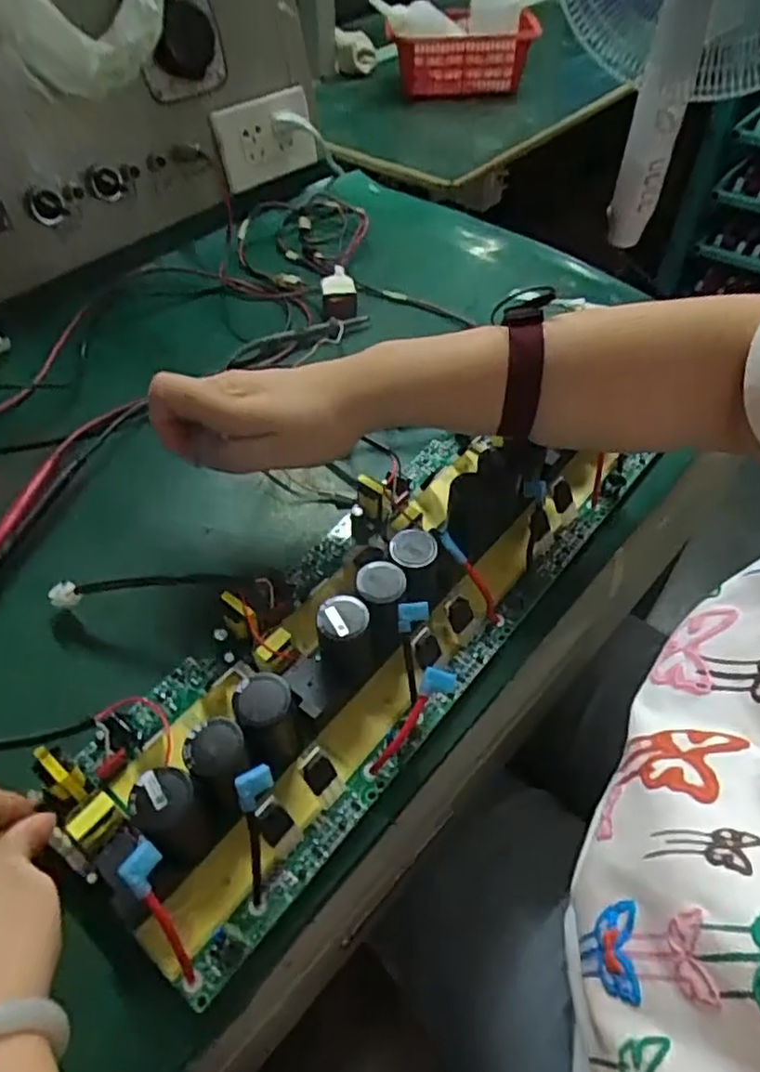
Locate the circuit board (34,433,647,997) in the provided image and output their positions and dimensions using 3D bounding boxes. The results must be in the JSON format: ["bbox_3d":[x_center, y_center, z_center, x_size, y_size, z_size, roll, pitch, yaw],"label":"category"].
[{"bbox_3d":[-0.002,0.039,0.399,0.157,0.060,0.371,35,59,22],"label":"circuit board"}]

